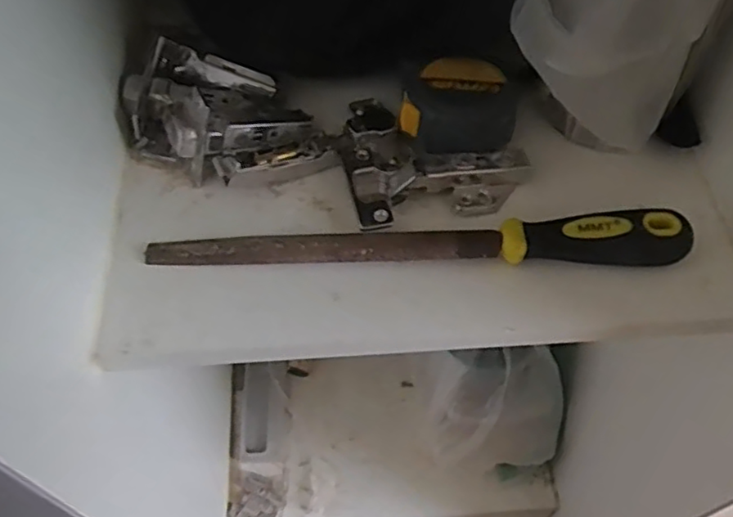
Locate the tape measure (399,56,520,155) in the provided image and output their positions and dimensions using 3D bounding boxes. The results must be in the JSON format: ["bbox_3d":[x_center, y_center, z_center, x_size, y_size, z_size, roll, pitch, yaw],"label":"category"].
[{"bbox_3d":[0.059,-0.094,0.402,0.069,0.039,0.057,15,56,9],"label":"tape measure"}]

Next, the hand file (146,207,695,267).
[{"bbox_3d":[0.031,-0.013,0.360,0.300,0.022,0.025,1,55,-1],"label":"hand file"}]

